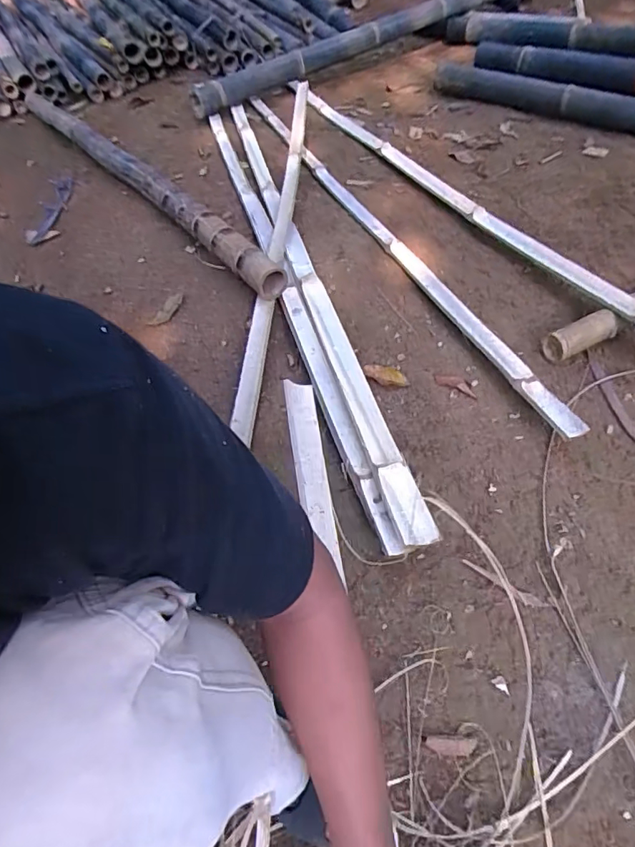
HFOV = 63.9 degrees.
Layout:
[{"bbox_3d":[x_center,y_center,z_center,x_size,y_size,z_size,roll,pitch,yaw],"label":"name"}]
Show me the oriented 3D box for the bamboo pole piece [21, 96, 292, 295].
[{"bbox_3d":[-0.629,-0.816,1.618,0.074,0.096,1.791,-34,53,-17],"label":"bamboo pole piece"}]

